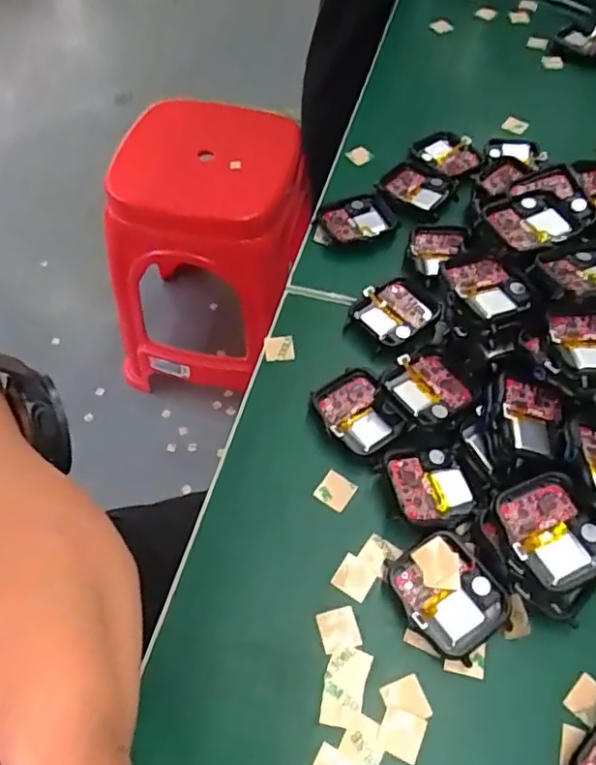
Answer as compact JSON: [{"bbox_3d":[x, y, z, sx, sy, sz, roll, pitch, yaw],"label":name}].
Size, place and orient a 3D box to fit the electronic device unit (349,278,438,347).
[{"bbox_3d":[0.053,-0.039,0.323,0.041,0.008,0.035,-34,62,-19],"label":"electronic device unit"}]

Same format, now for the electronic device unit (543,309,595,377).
[{"bbox_3d":[0.129,-0.017,0.260,0.039,0.014,0.037,0,56,-1],"label":"electronic device unit"}]

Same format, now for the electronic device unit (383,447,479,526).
[{"bbox_3d":[0.059,0.046,0.265,0.038,0.009,0.036,-10,57,-5],"label":"electronic device unit"}]

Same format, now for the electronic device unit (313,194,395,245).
[{"bbox_3d":[0.036,-0.099,0.362,0.045,0.007,0.032,-19,58,-11],"label":"electronic device unit"}]

